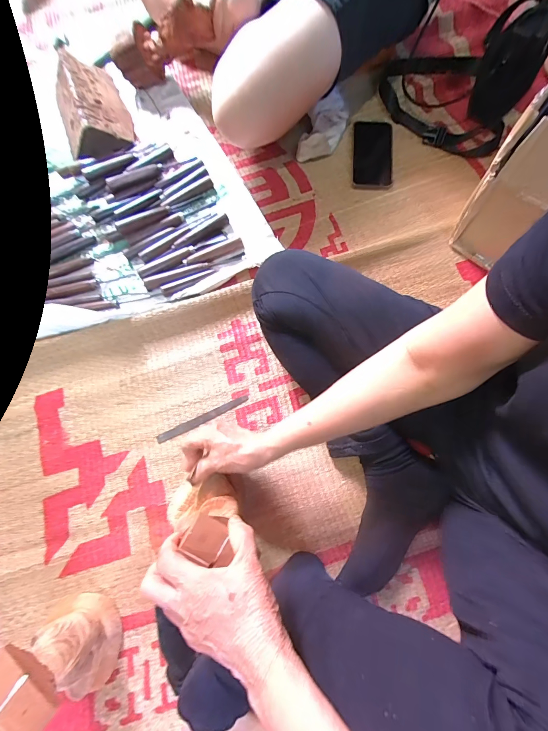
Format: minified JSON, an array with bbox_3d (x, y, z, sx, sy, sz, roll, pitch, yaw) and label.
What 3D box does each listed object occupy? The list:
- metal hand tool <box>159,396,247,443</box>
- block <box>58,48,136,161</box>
[{"bbox_3d":[-0.118,0.089,0.514,0.160,0.006,0.014,-25,78,-6],"label":"metal hand tool"},{"bbox_3d":[-0.362,-0.509,0.600,0.128,0.079,0.204,-21,77,-5],"label":"block"}]

